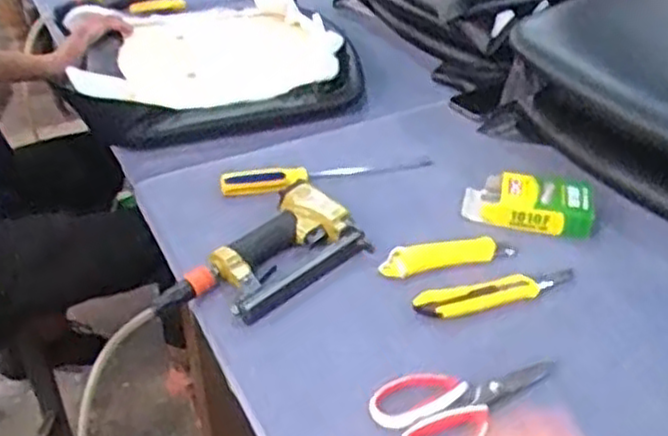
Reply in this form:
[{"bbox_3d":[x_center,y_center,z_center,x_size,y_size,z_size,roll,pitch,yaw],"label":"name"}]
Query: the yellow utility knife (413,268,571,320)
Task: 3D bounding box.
[{"bbox_3d":[0.183,0.082,0.820,0.191,0.014,0.035,-11,36,-13],"label":"yellow utility knife"}]

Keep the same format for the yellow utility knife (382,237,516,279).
[{"bbox_3d":[0.132,0.043,0.867,0.158,0.018,0.037,-8,36,-10],"label":"yellow utility knife"}]

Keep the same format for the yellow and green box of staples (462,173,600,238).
[{"bbox_3d":[0.246,-0.021,0.942,0.161,0.038,0.092,8,36,13],"label":"yellow and green box of staples"}]

